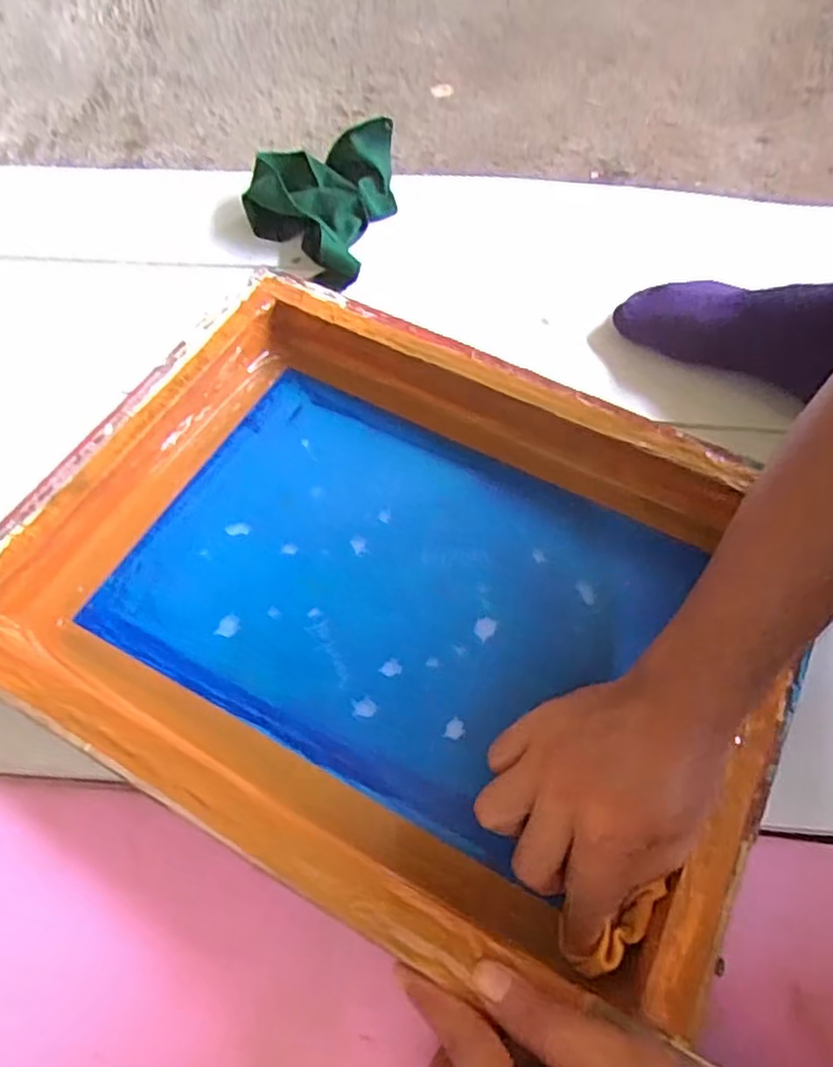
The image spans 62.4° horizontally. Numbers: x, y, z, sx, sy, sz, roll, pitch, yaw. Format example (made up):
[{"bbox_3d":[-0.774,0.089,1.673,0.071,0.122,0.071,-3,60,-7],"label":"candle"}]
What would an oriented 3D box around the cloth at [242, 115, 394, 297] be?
[{"bbox_3d":[-0.085,-0.313,0.637,0.122,0.048,0.171,19,62,8],"label":"cloth"}]

